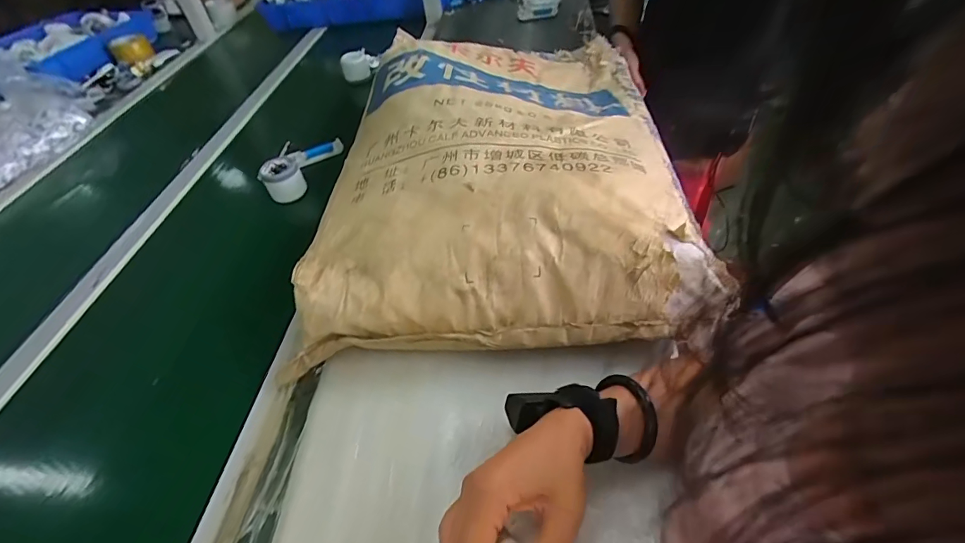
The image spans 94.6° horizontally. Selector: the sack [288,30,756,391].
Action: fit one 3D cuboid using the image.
[{"bbox_3d":[0.042,-0.189,0.621,0.437,0.116,0.661,0,47,7],"label":"sack"}]

